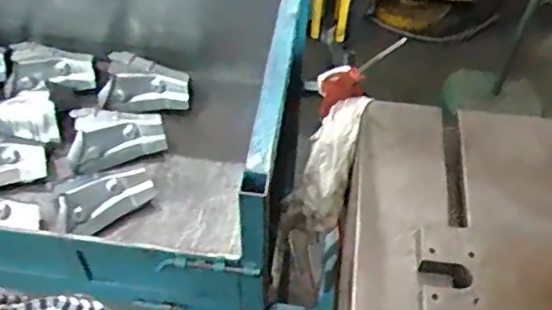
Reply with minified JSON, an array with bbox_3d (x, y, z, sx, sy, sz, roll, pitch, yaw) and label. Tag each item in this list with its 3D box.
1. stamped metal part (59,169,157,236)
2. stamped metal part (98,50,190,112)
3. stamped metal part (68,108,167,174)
[{"bbox_3d":[-0.358,0.086,1.225,0.199,0.058,0.102,-26,57,-21],"label":"stamped metal part"},{"bbox_3d":[-0.314,-0.151,1.408,0.213,0.155,0.060,16,7,-4],"label":"stamped metal part"},{"bbox_3d":[-0.361,-0.048,1.323,0.207,0.075,0.109,-12,53,-12],"label":"stamped metal part"}]

